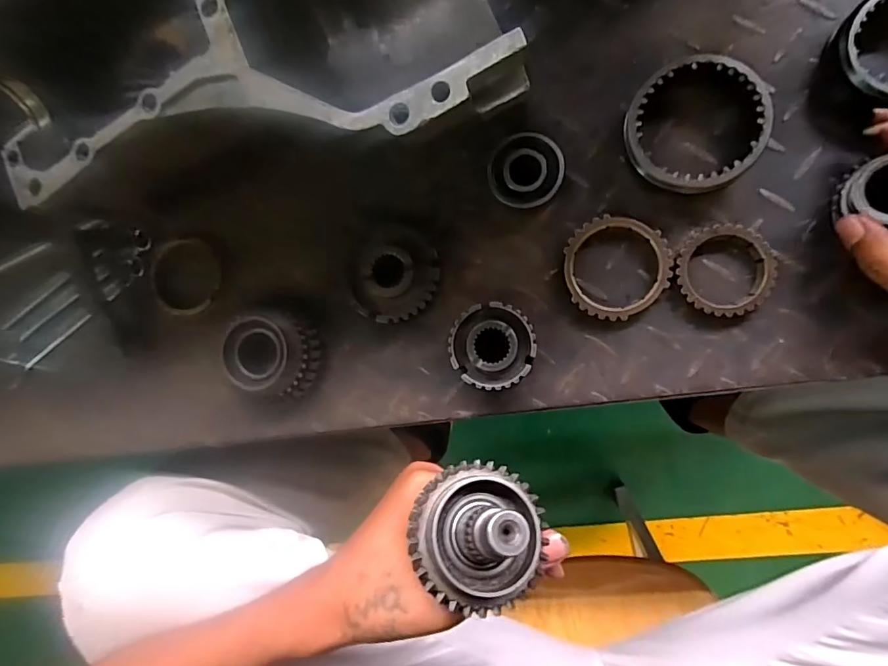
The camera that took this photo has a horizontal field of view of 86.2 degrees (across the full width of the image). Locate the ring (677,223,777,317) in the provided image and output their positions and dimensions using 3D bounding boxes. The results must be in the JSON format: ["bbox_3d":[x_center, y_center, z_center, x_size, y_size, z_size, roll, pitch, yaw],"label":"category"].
[{"bbox_3d":[0.175,-0.039,0.298,0.055,0.012,0.056,0,90,10],"label":"ring"}]

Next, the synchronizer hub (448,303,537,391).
[{"bbox_3d":[0.033,0.009,0.318,0.055,0.022,0.054,1,90,10],"label":"synchronizer hub"}]

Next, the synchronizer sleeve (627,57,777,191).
[{"bbox_3d":[0.155,-0.128,0.298,0.080,0.025,0.081,0,90,10],"label":"synchronizer sleeve"}]

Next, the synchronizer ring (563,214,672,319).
[{"bbox_3d":[0.113,-0.042,0.309,0.066,0.011,0.067,0,90,10],"label":"synchronizer ring"}]

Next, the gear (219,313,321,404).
[{"bbox_3d":[-0.122,0.017,0.340,0.061,0.029,0.059,0,90,10],"label":"gear"}]

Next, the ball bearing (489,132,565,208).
[{"bbox_3d":[0.054,-0.107,0.318,0.048,0.016,0.046,0,90,10],"label":"ball bearing"}]

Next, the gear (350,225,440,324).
[{"bbox_3d":[-0.033,-0.041,0.330,0.060,0.020,0.066,0,90,10],"label":"gear"}]

